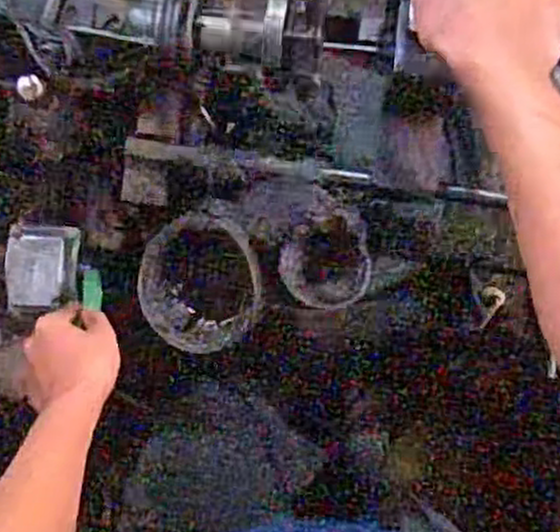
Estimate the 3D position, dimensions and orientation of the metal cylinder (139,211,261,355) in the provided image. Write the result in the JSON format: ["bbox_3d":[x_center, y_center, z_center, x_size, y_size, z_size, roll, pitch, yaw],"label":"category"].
[{"bbox_3d":[-0.077,0.016,0.737,0.115,0.022,0.129,12,88,7],"label":"metal cylinder"}]

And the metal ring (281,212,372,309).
[{"bbox_3d":[0.044,-0.004,0.742,0.084,0.019,0.088,0,86,6],"label":"metal ring"}]

